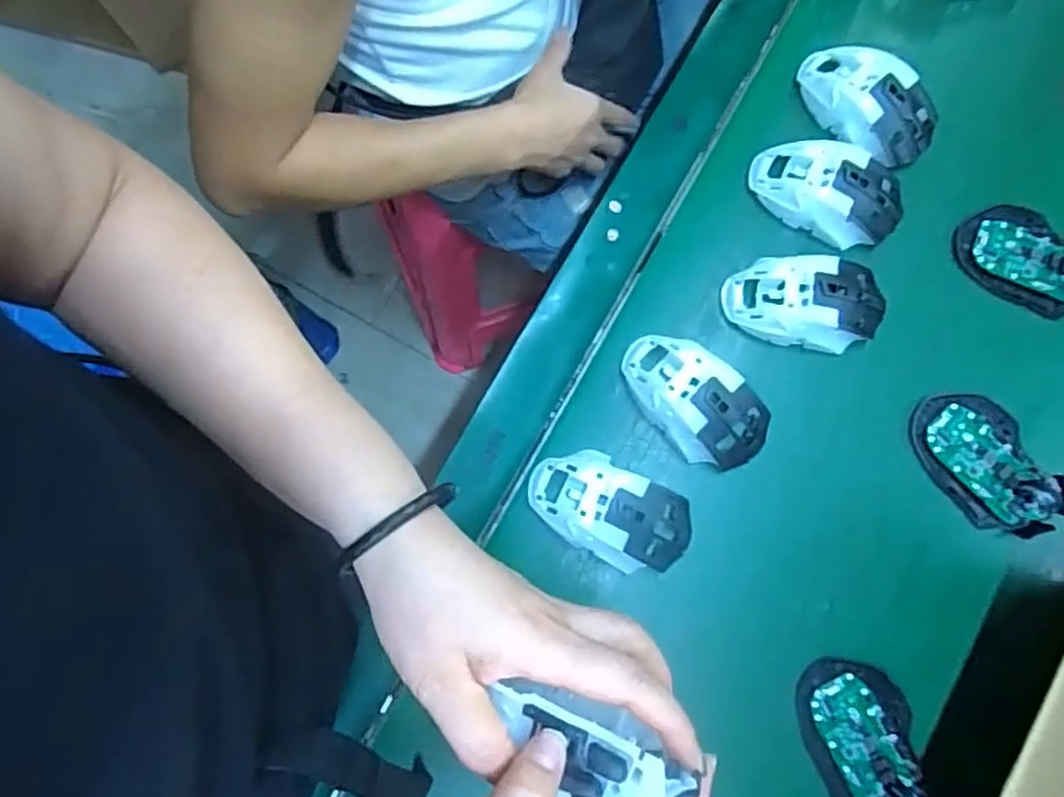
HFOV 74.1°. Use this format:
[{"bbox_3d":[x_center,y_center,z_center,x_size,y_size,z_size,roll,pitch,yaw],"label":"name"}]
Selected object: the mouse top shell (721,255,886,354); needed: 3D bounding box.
[{"bbox_3d":[0.205,-0.073,0.527,0.118,0.036,0.068,2,79,2],"label":"mouse top shell"}]

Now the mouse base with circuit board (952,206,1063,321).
[{"bbox_3d":[0.388,-0.106,0.539,0.116,0.020,0.068,35,82,8],"label":"mouse base with circuit board"}]

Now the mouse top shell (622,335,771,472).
[{"bbox_3d":[0.117,0.000,0.513,0.115,0.038,0.061,41,83,9],"label":"mouse top shell"}]

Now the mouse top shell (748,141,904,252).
[{"bbox_3d":[0.229,-0.158,0.544,0.114,0.039,0.067,11,79,4],"label":"mouse top shell"}]

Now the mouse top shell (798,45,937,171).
[{"bbox_3d":[0.264,-0.235,0.558,0.119,0.037,0.067,43,83,9],"label":"mouse top shell"}]

